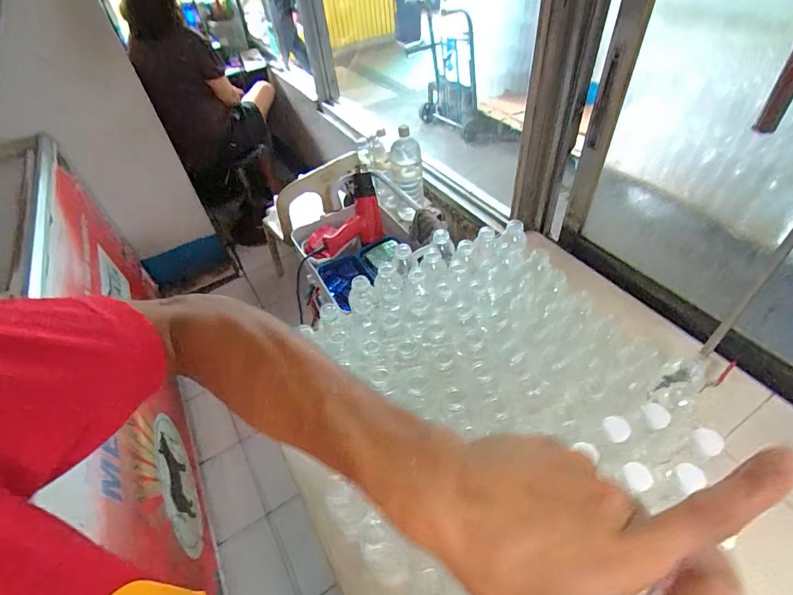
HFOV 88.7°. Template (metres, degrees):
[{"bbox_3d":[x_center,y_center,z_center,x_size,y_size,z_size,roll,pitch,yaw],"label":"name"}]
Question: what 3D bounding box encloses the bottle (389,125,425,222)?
[{"bbox_3d":[0.028,-0.361,1.189,0.098,0.255,0.092,-3,47,3],"label":"bottle"}]

